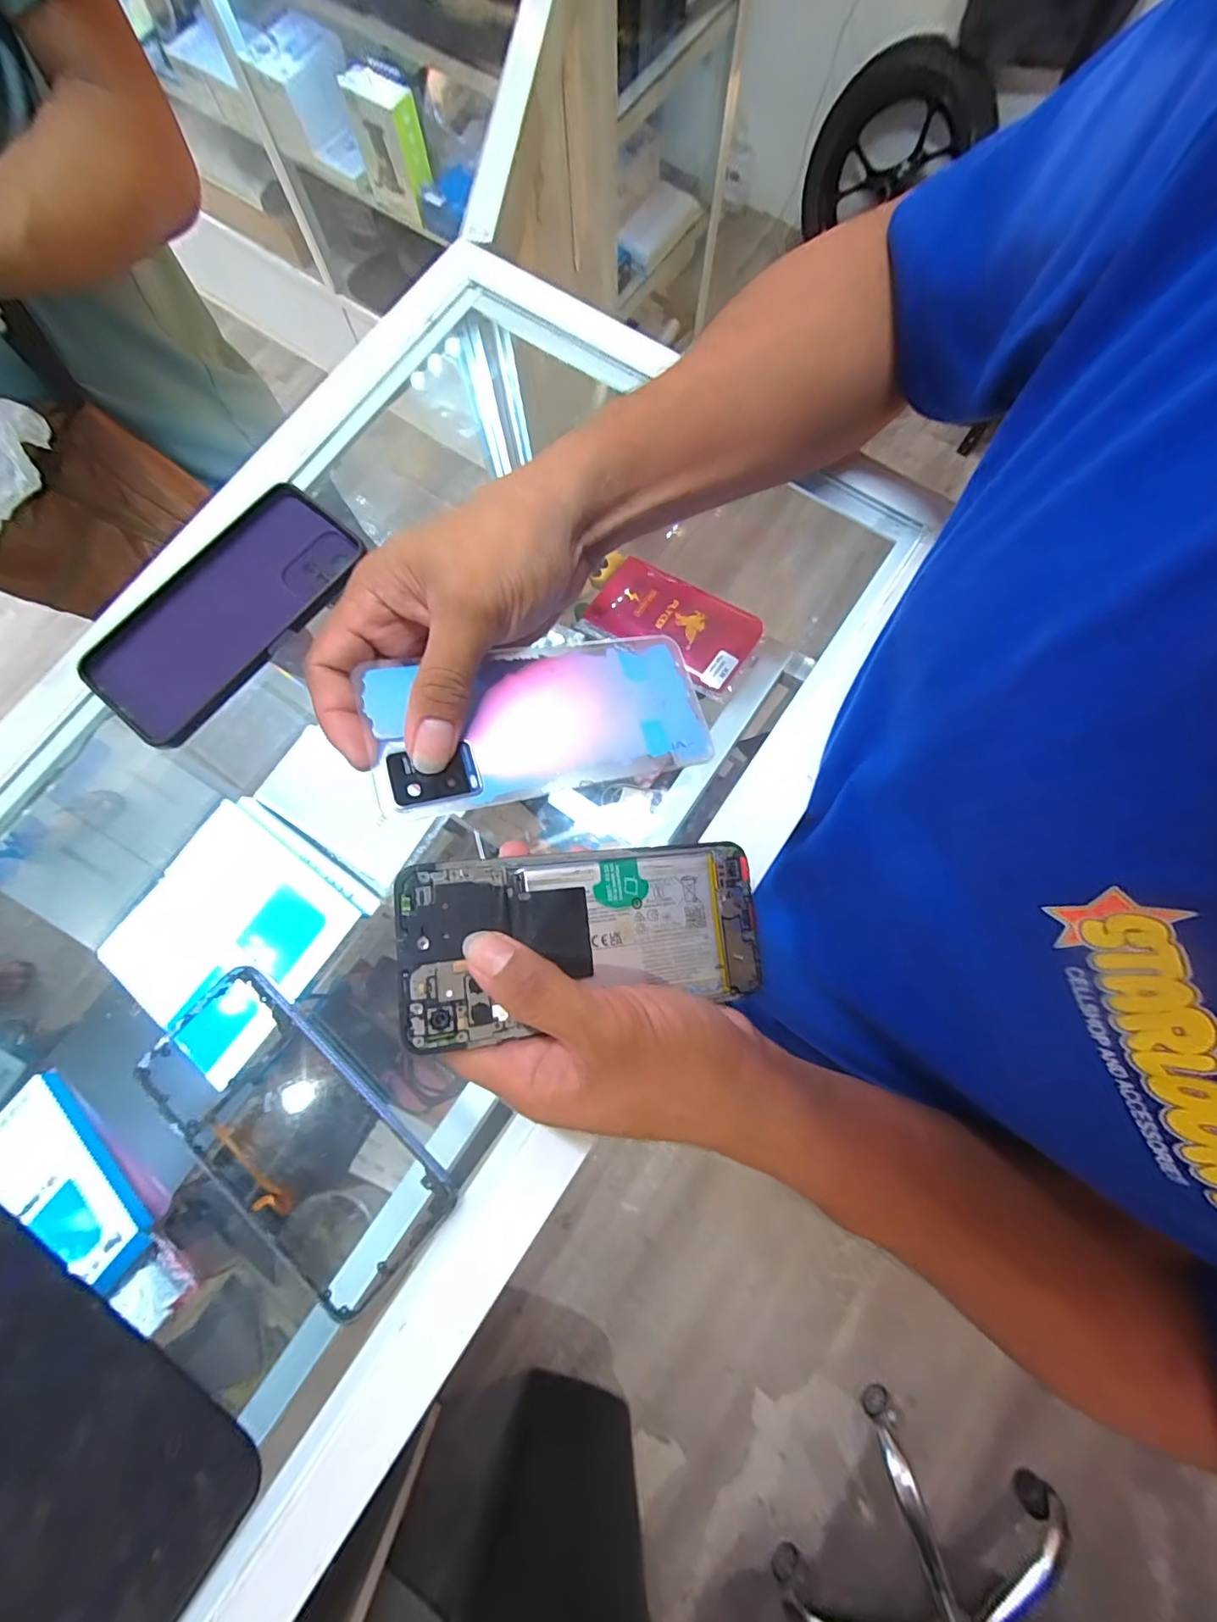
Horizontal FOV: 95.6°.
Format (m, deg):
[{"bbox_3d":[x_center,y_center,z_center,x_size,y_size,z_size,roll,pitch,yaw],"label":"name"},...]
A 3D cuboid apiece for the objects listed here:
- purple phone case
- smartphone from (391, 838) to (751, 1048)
[{"bbox_3d":[-0.222,-0.116,0.323,0.081,0.015,0.162,43,82,8],"label":"purple phone case"},{"bbox_3d":[-0.006,0.052,0.238,0.157,0.006,0.070,-3,78,-19],"label":"smartphone"}]

